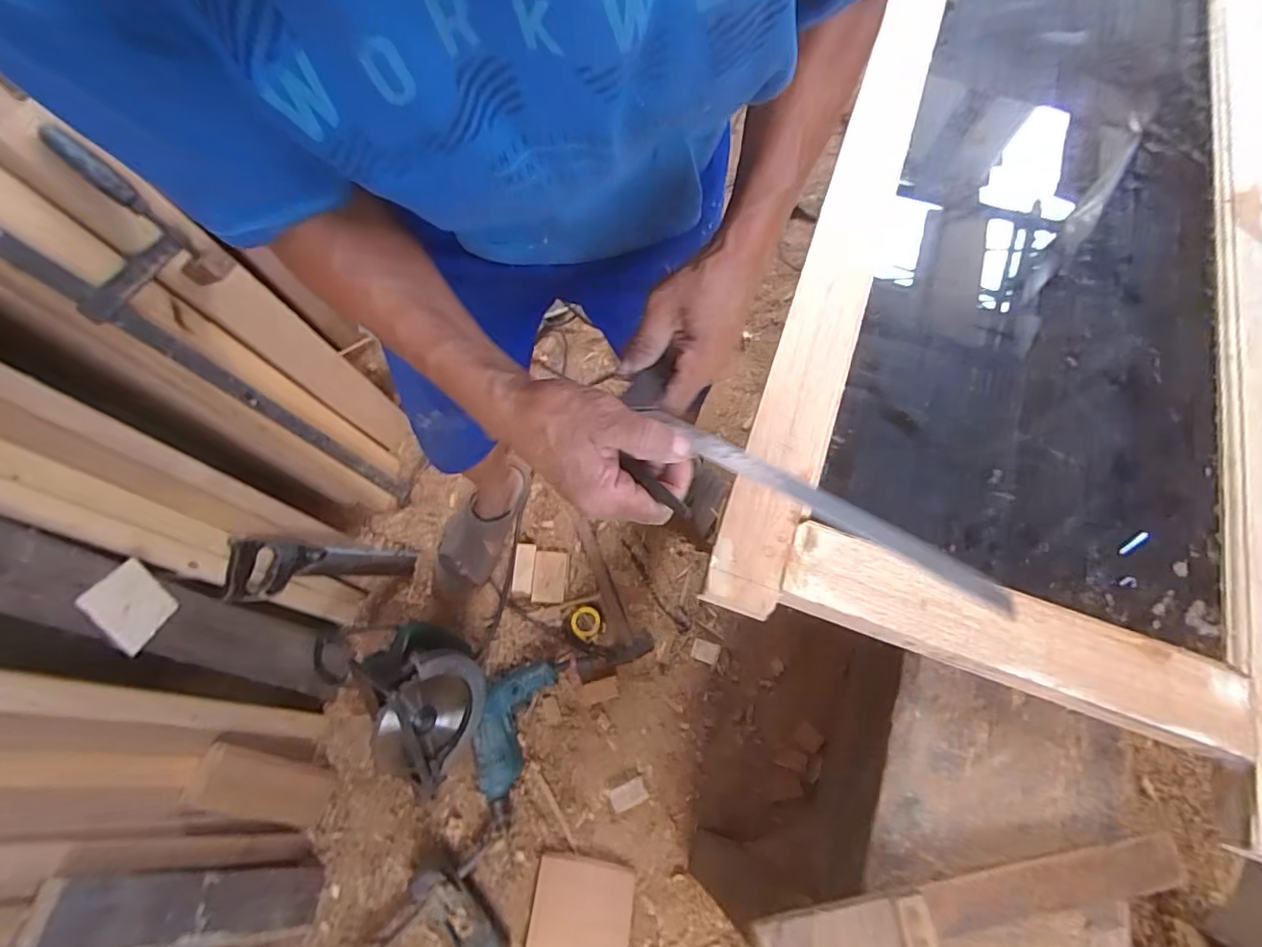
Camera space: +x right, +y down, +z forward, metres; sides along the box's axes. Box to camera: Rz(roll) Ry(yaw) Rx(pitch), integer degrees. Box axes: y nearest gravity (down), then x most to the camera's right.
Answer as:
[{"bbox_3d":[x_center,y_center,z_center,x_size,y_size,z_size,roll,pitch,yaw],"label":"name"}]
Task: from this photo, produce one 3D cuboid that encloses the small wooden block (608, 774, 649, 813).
[{"bbox_3d":[-0.004,0.534,0.958,0.061,0.005,0.036,-21,67,-9],"label":"small wooden block"}]

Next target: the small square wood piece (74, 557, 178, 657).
[{"bbox_3d":[-0.636,0.168,0.732,0.007,0.096,0.086,-10,31,11],"label":"small square wood piece"}]

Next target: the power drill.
[{"bbox_3d":[-0.214,0.445,0.989,0.113,0.060,0.270,17,67,9],"label":"power drill"}]

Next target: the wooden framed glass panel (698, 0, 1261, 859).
[{"bbox_3d":[0.466,-0.304,0.637,0.463,0.063,1.107,18,67,9],"label":"wooden framed glass panel"}]

